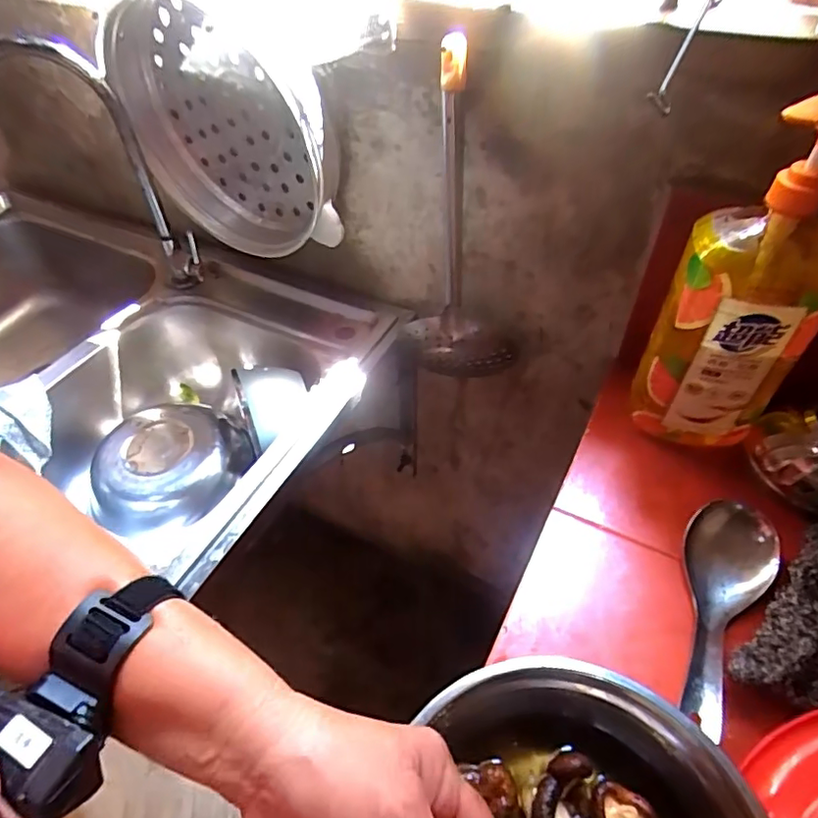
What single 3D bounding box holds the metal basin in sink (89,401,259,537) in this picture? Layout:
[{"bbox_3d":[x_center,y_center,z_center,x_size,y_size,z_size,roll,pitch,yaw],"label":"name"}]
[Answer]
[{"bbox_3d":[-0.301,0.070,0.713,0.187,0.055,0.175,-1,49,1],"label":"metal basin in sink"}]

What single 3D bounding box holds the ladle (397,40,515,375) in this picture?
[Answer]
[{"bbox_3d":[0.067,-0.174,0.596,0.132,0.349,0.087,11,50,11],"label":"ladle"}]

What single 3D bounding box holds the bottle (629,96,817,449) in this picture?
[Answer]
[{"bbox_3d":[0.264,-0.077,0.447,0.107,0.297,0.062,21,53,18],"label":"bottle"}]

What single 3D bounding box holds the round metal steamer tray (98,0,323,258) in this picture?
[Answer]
[{"bbox_3d":[-0.211,-0.306,0.651,0.282,0.238,0.072,17,51,16],"label":"round metal steamer tray"}]

